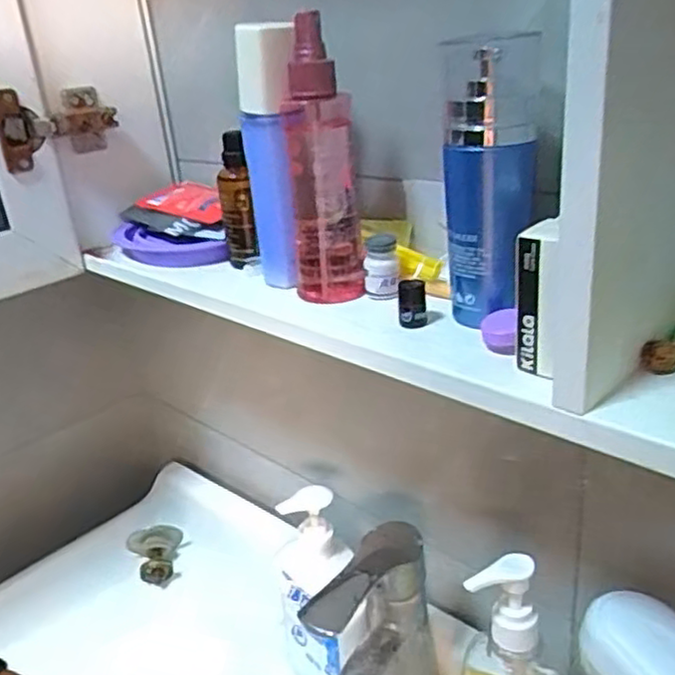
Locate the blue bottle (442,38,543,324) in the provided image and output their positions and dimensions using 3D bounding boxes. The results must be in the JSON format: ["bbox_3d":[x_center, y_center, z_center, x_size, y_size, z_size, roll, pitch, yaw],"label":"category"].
[{"bbox_3d":[0.079,-0.077,0.362,0.043,0.144,0.046,2,25,17],"label":"blue bottle"}]

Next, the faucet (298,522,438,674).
[{"bbox_3d":[0.030,0.235,0.480,0.055,0.189,0.117,4,26,20],"label":"faucet"}]

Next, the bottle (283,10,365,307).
[{"bbox_3d":[-0.011,-0.099,0.412,0.043,0.151,0.048,-7,24,-2],"label":"bottle"}]

